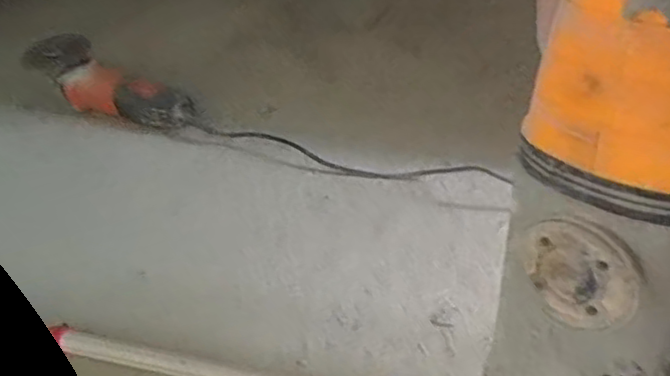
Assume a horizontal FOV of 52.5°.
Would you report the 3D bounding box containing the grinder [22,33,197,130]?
[{"bbox_3d":[-0.323,-0.149,0.981,0.285,0.090,0.071,20,44,29],"label":"grinder"}]

